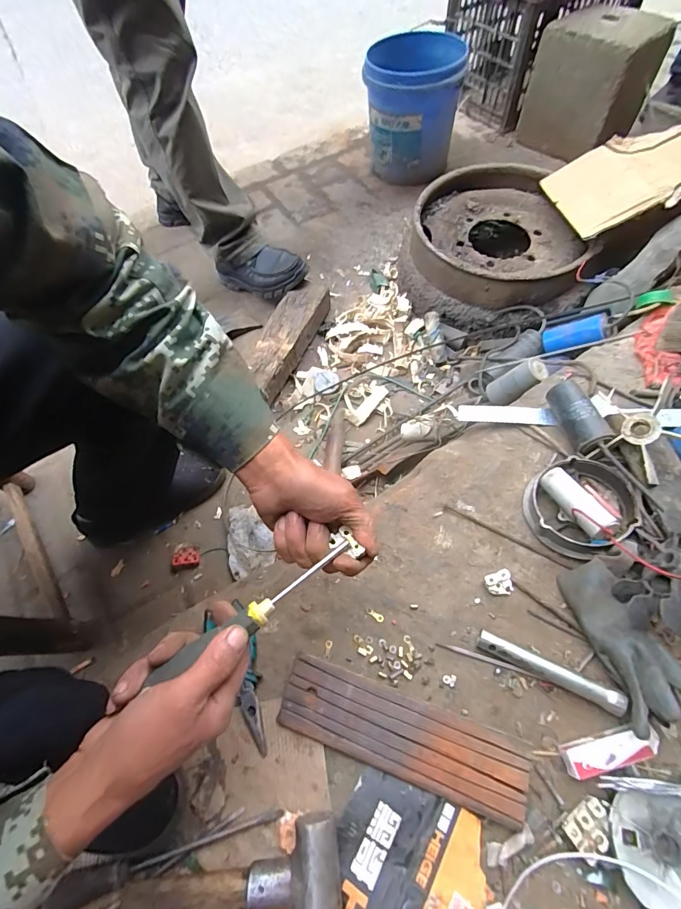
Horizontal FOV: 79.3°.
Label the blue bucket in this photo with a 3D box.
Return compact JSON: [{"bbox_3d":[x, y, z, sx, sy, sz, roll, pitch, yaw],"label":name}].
[{"bbox_3d":[0.201,-0.983,1.187,0.254,0.280,0.286,8,62,5],"label":"blue bucket"}]

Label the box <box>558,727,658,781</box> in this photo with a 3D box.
[{"bbox_3d":[0.280,0.306,0.428,0.098,0.025,0.031,-11,62,-5],"label":"box"}]

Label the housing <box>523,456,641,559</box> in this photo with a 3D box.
[{"bbox_3d":[0.311,0.065,0.535,0.119,0.073,0.117,0,62,1],"label":"housing"}]

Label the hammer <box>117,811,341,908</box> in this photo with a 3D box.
[{"bbox_3d":[-0.100,0.410,0.373,0.200,0.043,0.107,-5,62,-2],"label":"hammer"}]

